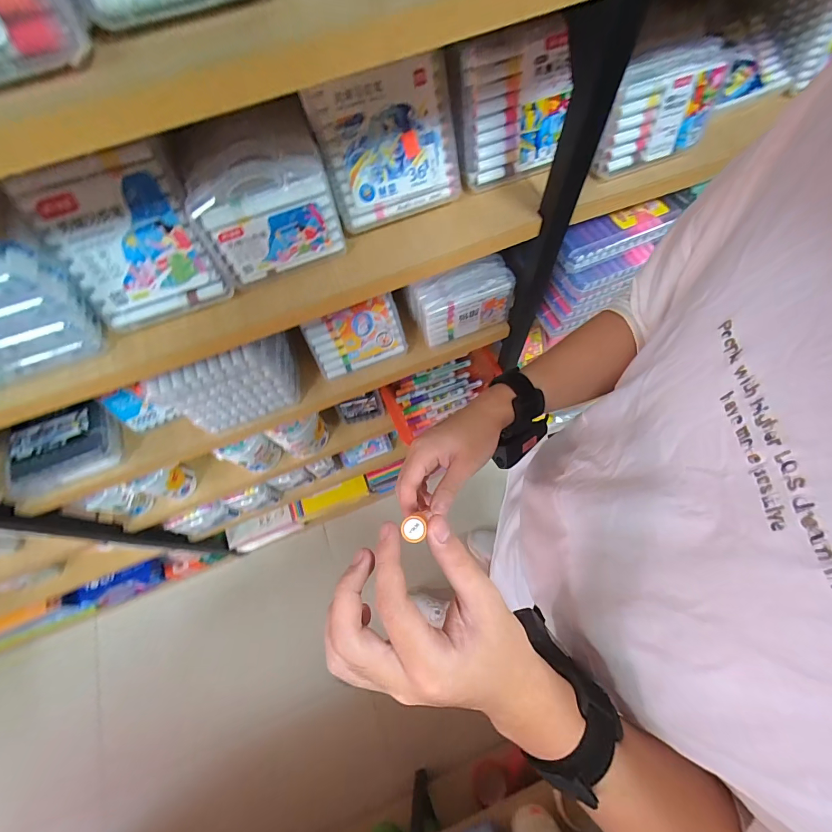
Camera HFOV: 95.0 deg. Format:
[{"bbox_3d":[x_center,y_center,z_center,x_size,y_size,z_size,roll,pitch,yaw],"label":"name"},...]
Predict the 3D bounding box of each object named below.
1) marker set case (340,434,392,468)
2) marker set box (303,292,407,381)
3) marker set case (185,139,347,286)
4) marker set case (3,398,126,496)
[{"bbox_3d":[-0.137,0.089,1.047,0.138,0.068,0.032,-19,37,-3],"label":"marker set case"},{"bbox_3d":[-0.099,-0.130,0.634,0.154,0.110,0.021,-19,38,-4],"label":"marker set box"},{"bbox_3d":[-0.160,-0.220,0.418,0.142,0.110,0.050,-21,68,-6],"label":"marker set case"},{"bbox_3d":[-0.549,0.047,0.590,0.173,0.057,0.096,-22,68,-6],"label":"marker set case"}]

